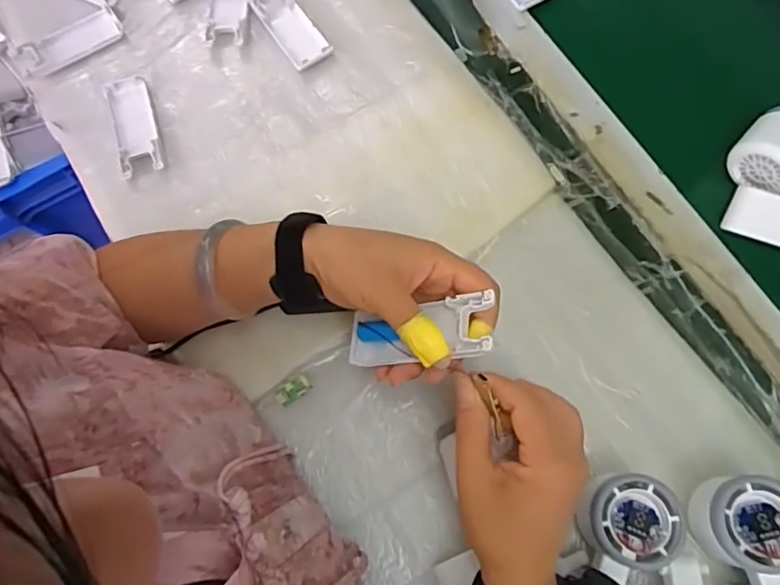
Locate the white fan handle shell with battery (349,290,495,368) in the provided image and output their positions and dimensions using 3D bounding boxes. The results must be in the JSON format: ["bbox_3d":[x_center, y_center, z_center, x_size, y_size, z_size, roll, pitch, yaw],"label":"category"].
[{"bbox_3d":[0.017,0.030,0.356,0.100,0.020,0.038,-15,70,27],"label":"white fan handle shell with battery"}]

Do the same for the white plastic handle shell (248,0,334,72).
[{"bbox_3d":[-0.098,-0.261,0.541,0.041,0.009,0.103,-32,74,-8],"label":"white plastic handle shell"}]

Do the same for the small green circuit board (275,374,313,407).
[{"bbox_3d":[-0.076,0.078,0.439,0.029,0.005,0.015,-35,74,-9],"label":"small green circuit board"}]

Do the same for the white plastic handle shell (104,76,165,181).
[{"bbox_3d":[-0.239,-0.154,0.515,0.039,0.010,0.101,-18,73,-4],"label":"white plastic handle shell"}]

